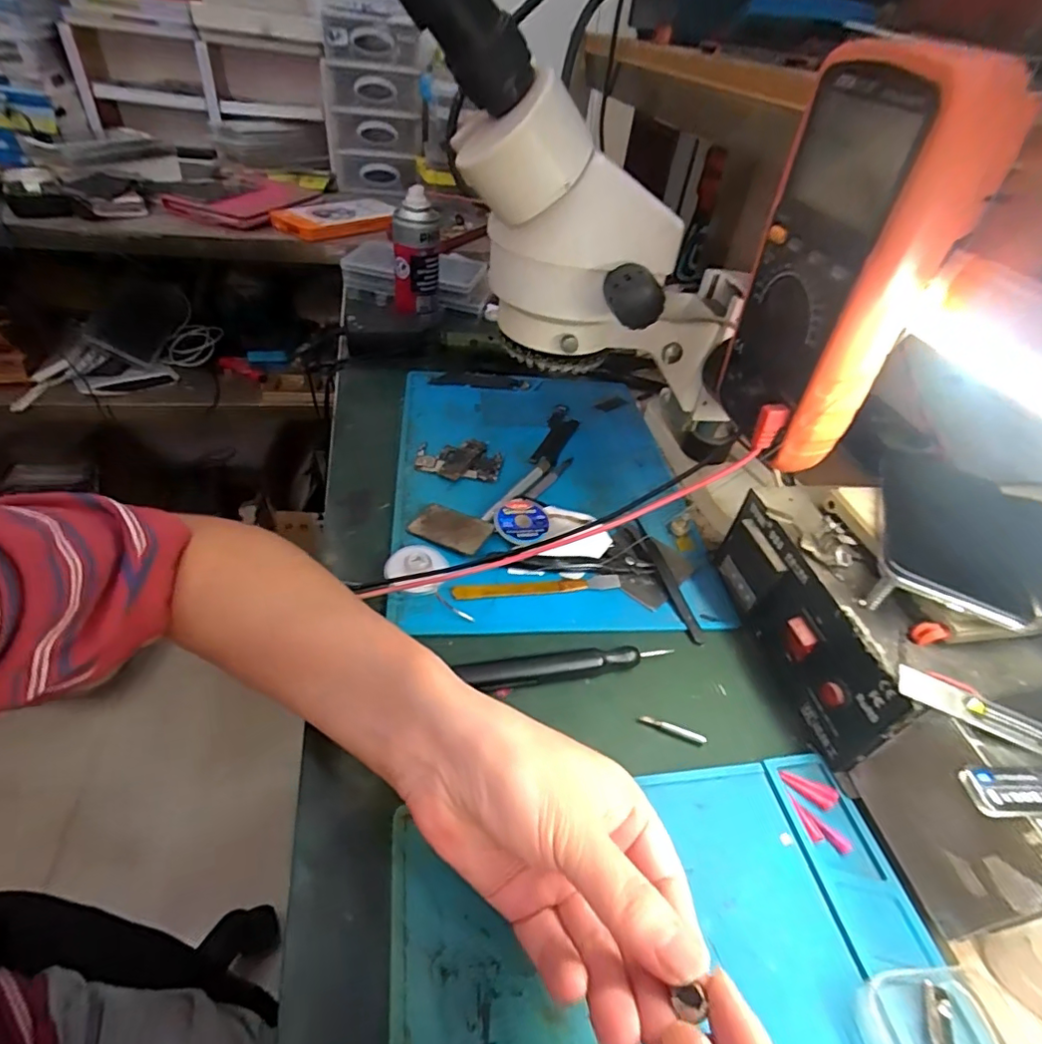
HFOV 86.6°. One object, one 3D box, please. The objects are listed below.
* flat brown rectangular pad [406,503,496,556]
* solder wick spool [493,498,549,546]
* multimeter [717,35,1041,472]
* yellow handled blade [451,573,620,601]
[{"bbox_3d":[-0.055,0.004,0.430,0.061,0.004,0.035,18,47,21],"label":"flat brown rectangular pad"},{"bbox_3d":[0.000,-0.001,0.438,0.041,0.005,0.042,5,58,-8],"label":"solder wick spool"},{"bbox_3d":[0.153,-0.117,0.271,0.059,0.166,0.084,6,42,-2],"label":"multimeter"},{"bbox_3d":[0.012,0.046,0.402,0.122,0.004,0.012,-2,43,-10],"label":"yellow handled blade"}]

